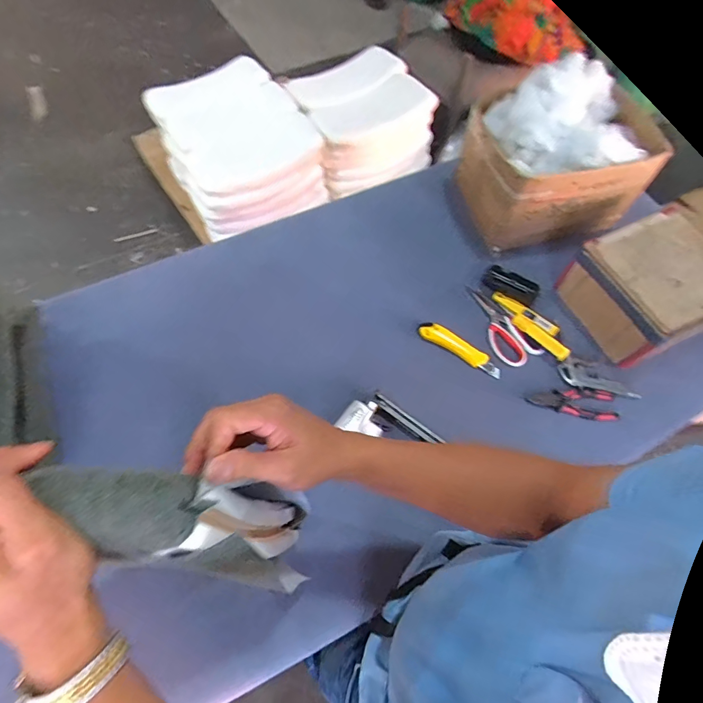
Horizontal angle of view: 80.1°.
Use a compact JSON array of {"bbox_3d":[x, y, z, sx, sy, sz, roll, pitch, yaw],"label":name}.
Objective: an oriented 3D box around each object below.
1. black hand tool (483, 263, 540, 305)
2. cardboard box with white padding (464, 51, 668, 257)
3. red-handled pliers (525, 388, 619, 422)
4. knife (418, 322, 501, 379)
[{"bbox_3d":[0.317,-0.133,0.834,0.105,0.024,0.048,29,66,13],"label":"black hand tool"},{"bbox_3d":[0.397,-0.386,0.837,0.284,0.282,0.245,-9,63,-6],"label":"cardboard box with white padding"},{"bbox_3d":[0.392,0.091,0.742,0.146,0.012,0.056,6,63,2],"label":"red-handled pliers"},{"bbox_3d":[0.206,-0.008,0.789,0.169,0.024,0.034,29,66,13],"label":"knife"}]

